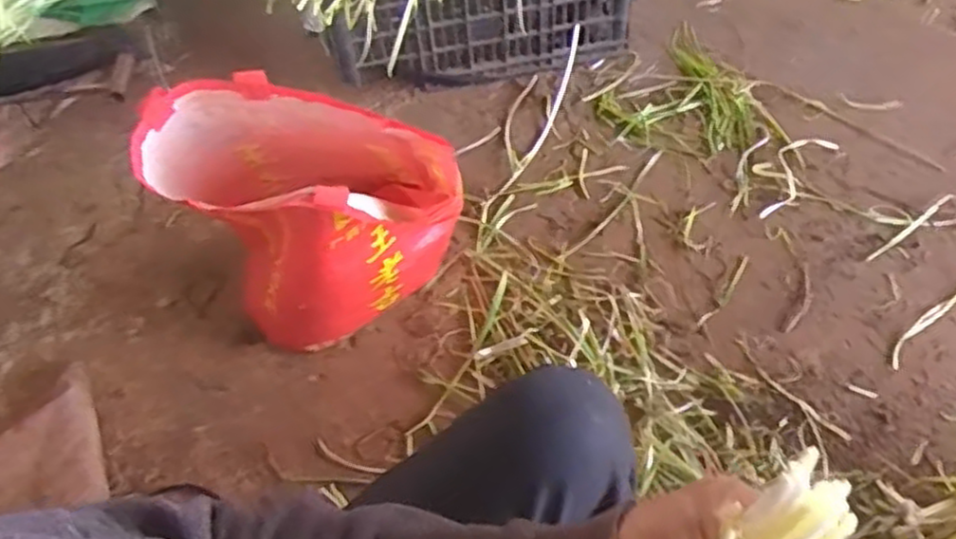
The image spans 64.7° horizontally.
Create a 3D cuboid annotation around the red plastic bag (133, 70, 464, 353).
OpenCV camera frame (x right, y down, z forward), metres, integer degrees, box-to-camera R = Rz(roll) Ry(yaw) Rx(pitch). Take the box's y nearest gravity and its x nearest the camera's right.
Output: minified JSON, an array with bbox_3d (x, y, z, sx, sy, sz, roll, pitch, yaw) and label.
[{"bbox_3d":[-0.188,-0.059,0.875,0.327,0.329,0.220,-11,57,-3],"label":"red plastic bag"}]

